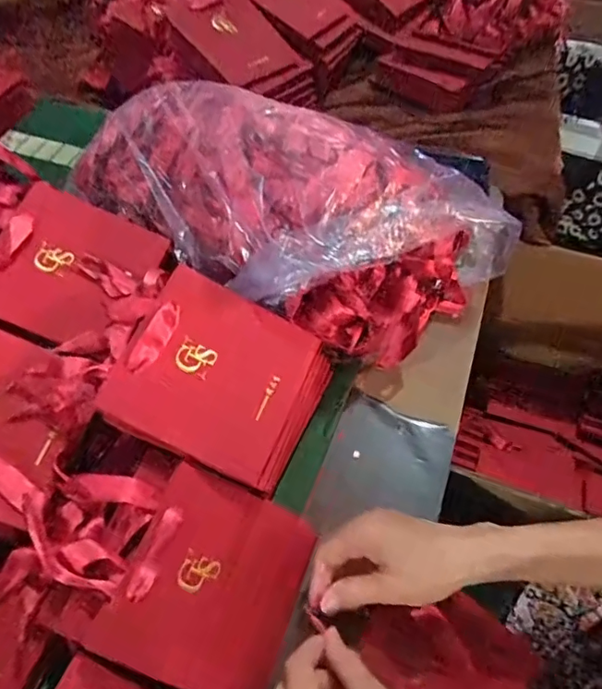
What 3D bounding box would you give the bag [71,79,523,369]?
[{"bbox_3d":[-0.015,-0.148,0.561,0.393,0.143,0.242,35,64,23],"label":"bag"}]

